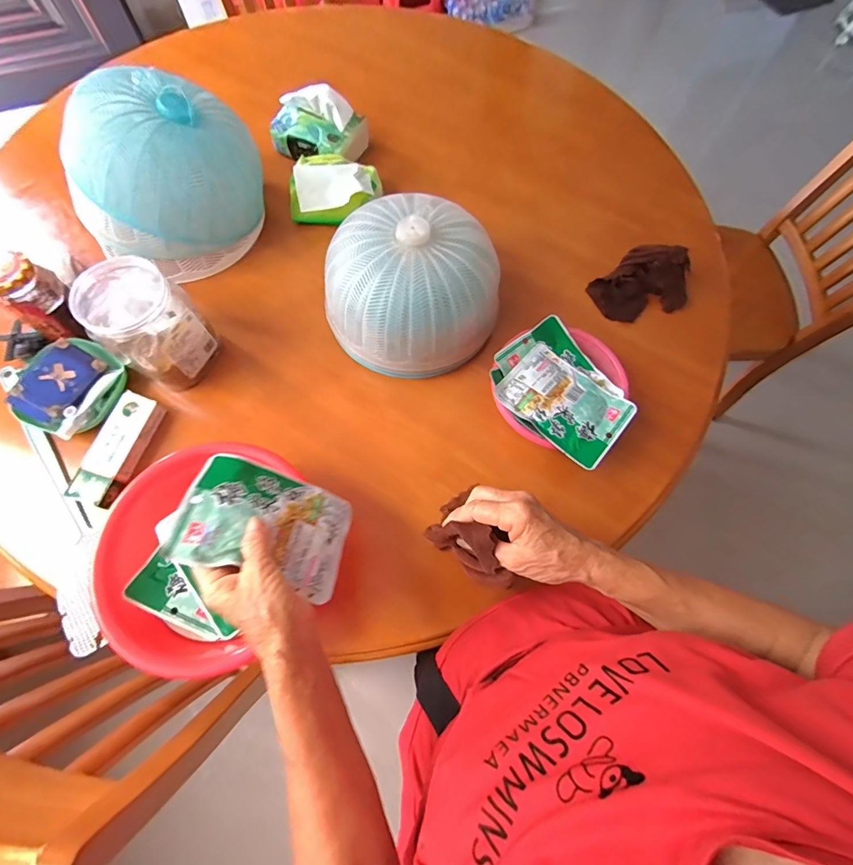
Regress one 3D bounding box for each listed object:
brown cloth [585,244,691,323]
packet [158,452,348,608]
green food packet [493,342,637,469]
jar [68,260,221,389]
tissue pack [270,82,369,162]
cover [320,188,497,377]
[{"bbox_3d":[0.320,-0.226,0.640,0.133,0.061,0.092,-13,71,-7],"label":"brown cloth"},{"bbox_3d":[-0.146,0.085,0.403,0.145,0.018,0.108,26,46,-18],"label":"packet"},{"bbox_3d":[0.174,-0.038,0.546,0.153,0.016,0.111,40,73,12],"label":"green food packet"},{"bbox_3d":[-0.342,-0.132,0.543,0.102,0.142,0.107,1,70,-2],"label":"jar"},{"bbox_3d":[-0.184,-0.511,0.724,0.146,0.092,0.095,20,70,5],"label":"tissue pack"},{"bbox_3d":[-0.013,-0.195,0.579,0.226,0.138,0.215,12,70,2],"label":"cover"}]

